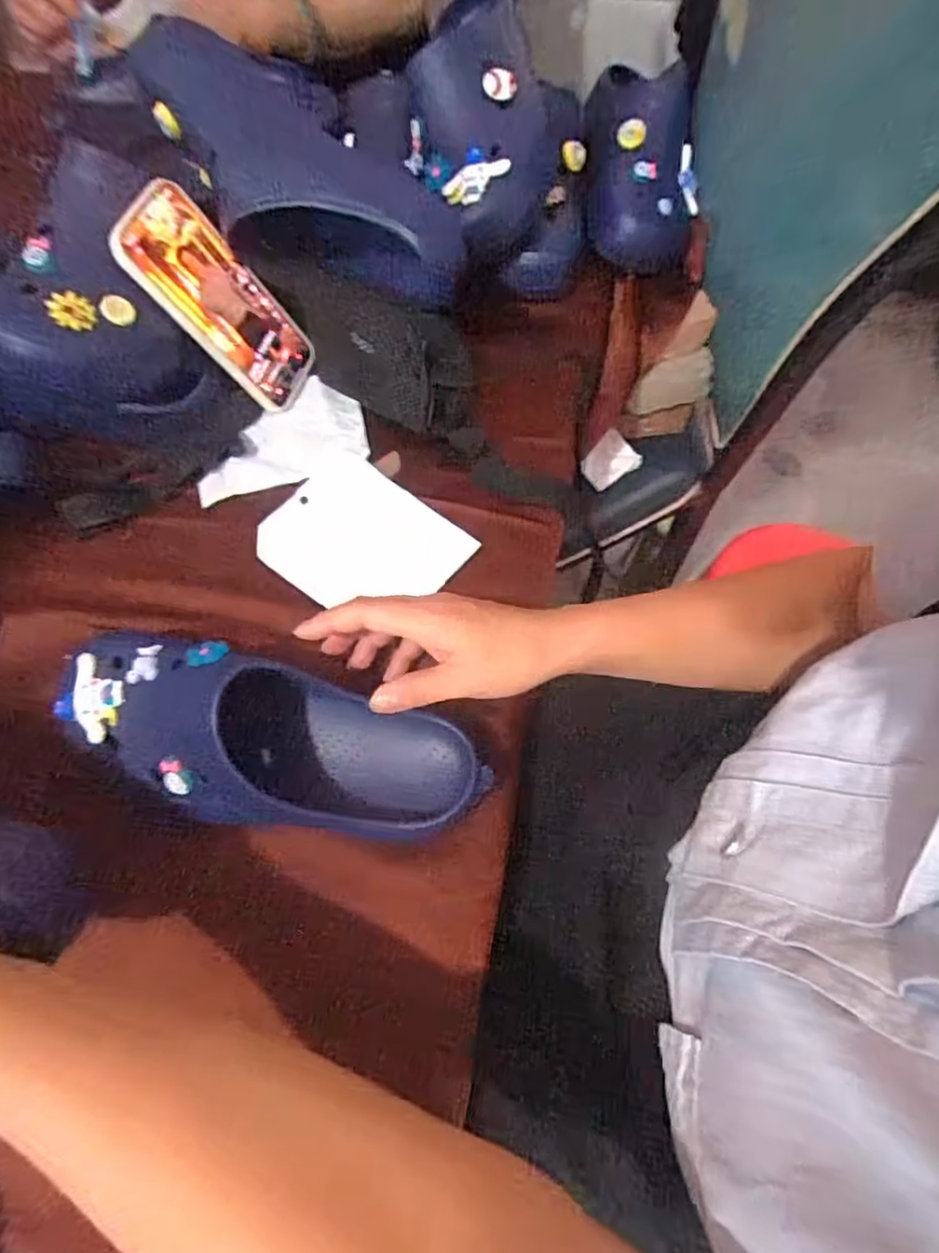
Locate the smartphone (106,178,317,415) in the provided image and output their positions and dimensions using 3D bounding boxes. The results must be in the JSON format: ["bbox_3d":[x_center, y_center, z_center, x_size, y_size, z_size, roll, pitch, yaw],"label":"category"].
[{"bbox_3d":[-0.196,-0.257,0.492,0.010,0.164,0.080,9,65,39],"label":"smartphone"}]

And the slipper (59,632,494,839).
[{"bbox_3d":[-0.125,0.077,0.387,0.260,0.082,0.093,15,69,7],"label":"slipper"}]

